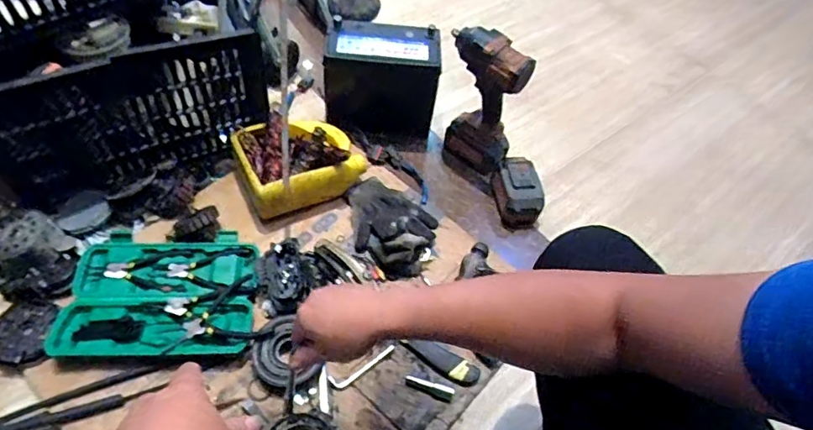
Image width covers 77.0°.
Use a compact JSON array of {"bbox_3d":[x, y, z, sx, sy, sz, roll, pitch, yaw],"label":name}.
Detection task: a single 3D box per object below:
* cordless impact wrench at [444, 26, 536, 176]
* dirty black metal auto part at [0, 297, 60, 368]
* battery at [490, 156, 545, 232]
[{"bbox_3d":[0.155,-0.224,1.021,0.145,0.267,0.069,31,57,14],"label":"cordless impact wrench"},{"bbox_3d":[-0.611,0.184,0.813,0.107,0.024,0.106,16,54,7],"label":"dirty black metal auto part"},{"bbox_3d":[0.227,-0.044,1.049,0.085,0.083,0.134,-12,57,-15],"label":"battery"}]

